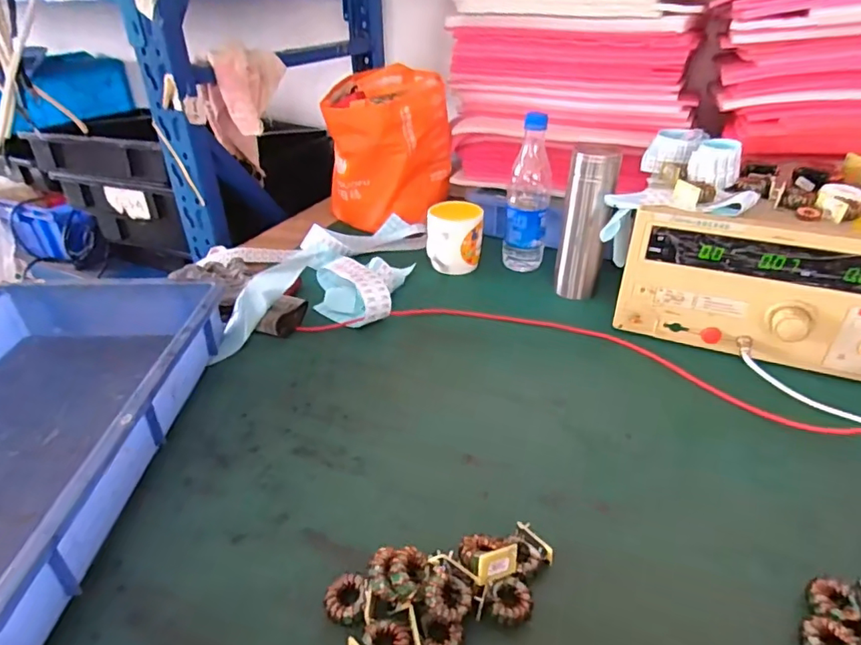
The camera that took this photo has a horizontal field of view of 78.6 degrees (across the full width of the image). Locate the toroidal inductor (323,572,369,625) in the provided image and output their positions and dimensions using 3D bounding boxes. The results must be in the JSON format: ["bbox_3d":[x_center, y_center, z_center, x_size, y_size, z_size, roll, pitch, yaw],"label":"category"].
[{"bbox_3d":[-0.060,0.202,0.381,0.031,0.017,0.033,-1,33,1],"label":"toroidal inductor"}]

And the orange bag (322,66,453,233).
[{"bbox_3d":[-0.072,-0.308,0.941,0.212,0.223,0.211,-1,33,1],"label":"orange bag"}]

